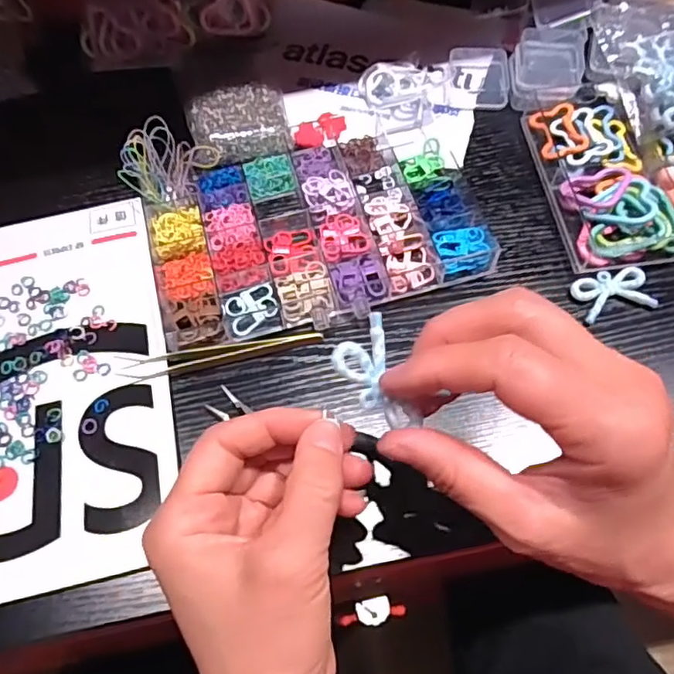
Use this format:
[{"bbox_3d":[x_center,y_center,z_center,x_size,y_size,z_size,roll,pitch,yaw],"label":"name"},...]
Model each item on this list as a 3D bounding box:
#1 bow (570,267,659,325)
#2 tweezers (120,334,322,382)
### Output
[{"bbox_3d":[0.170,-0.027,0.366,0.046,0.007,0.030,-16,65,-6],"label":"bow"},{"bbox_3d":[-0.069,0.013,0.353,0.120,0.006,0.018,-7,65,-2],"label":"tweezers"}]

